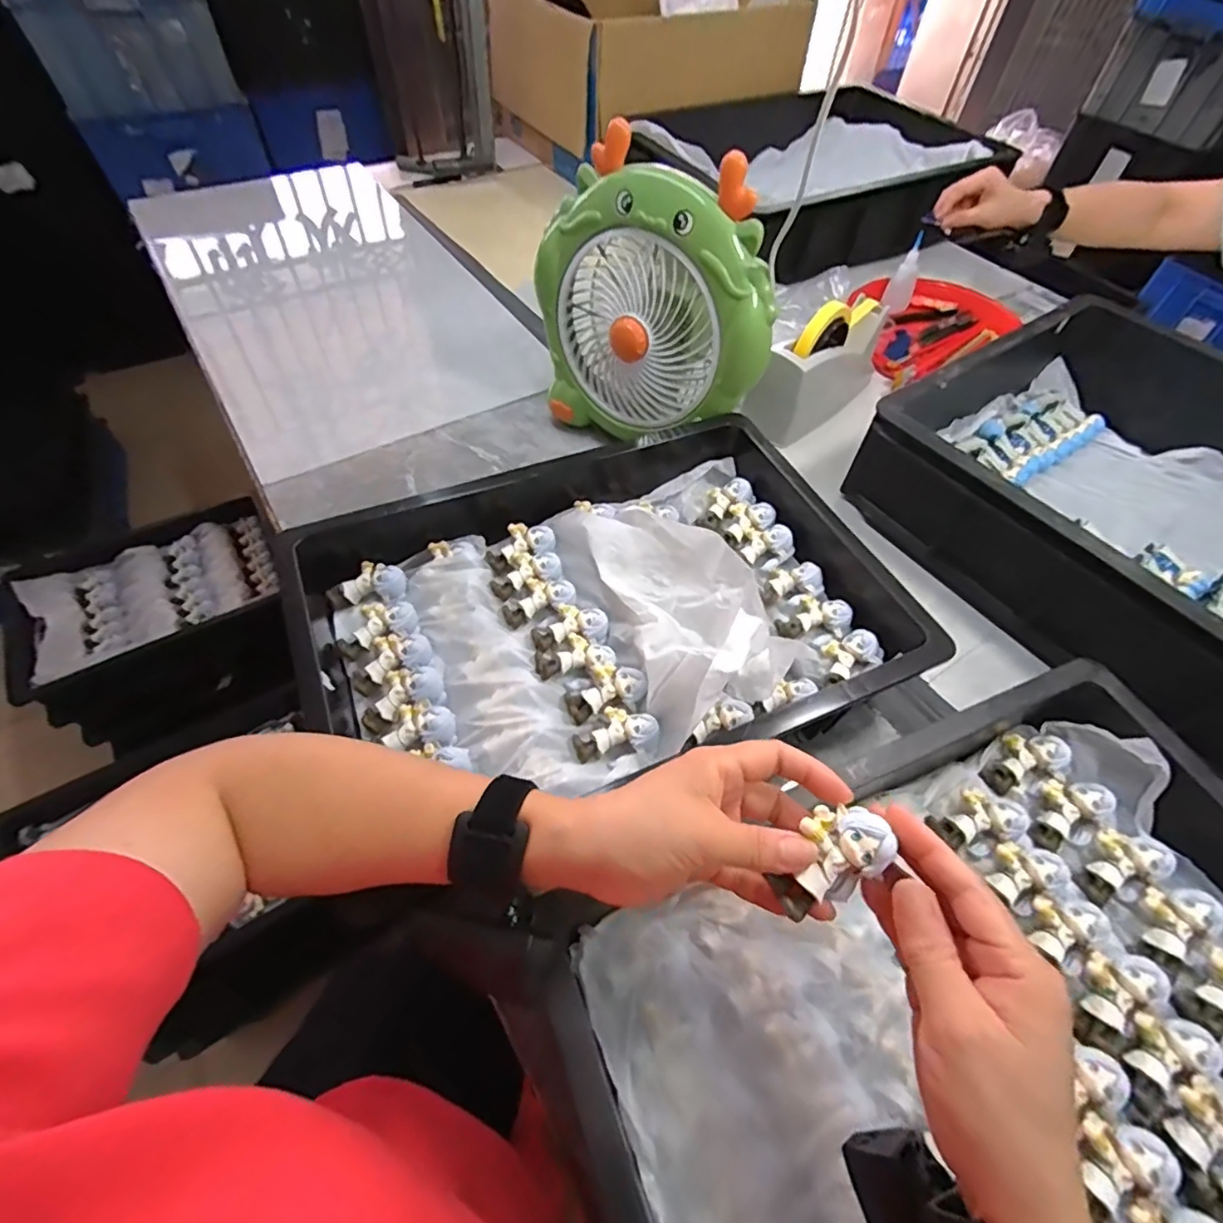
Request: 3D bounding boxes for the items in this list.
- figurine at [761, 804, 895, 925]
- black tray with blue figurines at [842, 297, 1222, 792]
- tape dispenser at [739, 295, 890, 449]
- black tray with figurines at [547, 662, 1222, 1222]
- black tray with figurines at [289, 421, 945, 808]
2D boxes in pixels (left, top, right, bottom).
[{"bbox_3d":[0.104,0.121,0.276,0.056,0.031,0.036,-39,65,-21],"label":"figurine"},{"bbox_3d":[0.585,-0.067,0.550,0.408,0.121,0.580,-30,61,-21],"label":"black tray with blue figurines"},{"bbox_3d":[0.257,-0.300,0.701,0.222,0.118,0.061,-37,64,-25],"label":"tape dispenser"},{"bbox_3d":[0.228,0.229,0.328,0.486,0.100,0.314,-20,58,-16],"label":"black tray with figurines"},{"bbox_3d":[-0.008,-0.019,0.485,0.461,0.092,0.354,-21,59,-16],"label":"black tray with figurines"}]

